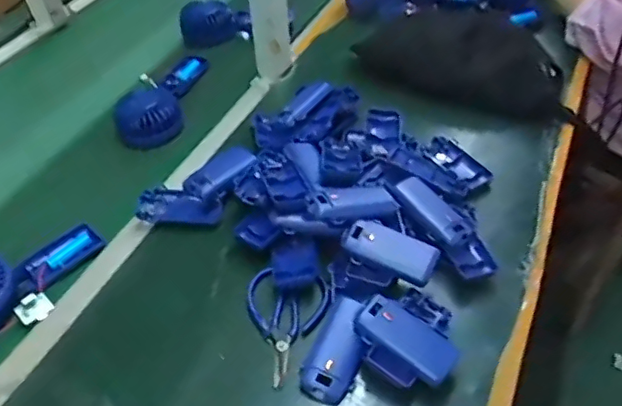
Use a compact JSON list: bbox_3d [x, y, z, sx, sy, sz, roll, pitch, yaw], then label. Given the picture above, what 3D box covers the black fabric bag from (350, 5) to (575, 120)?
[{"bbox_3d":[0.241,-0.228,0.941,0.317,0.100,0.170,18,49,20],"label":"black fabric bag"}]

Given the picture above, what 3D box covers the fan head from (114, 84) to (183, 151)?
[{"bbox_3d":[-0.218,-0.111,0.789,0.091,0.057,0.071,-12,48,-12],"label":"fan head"}]

